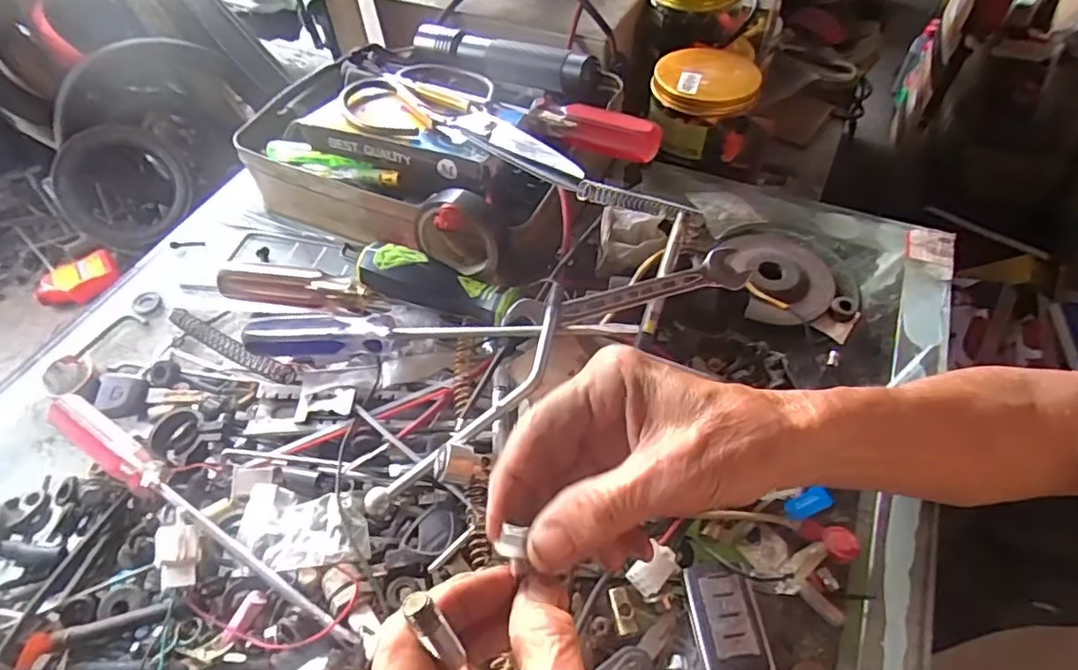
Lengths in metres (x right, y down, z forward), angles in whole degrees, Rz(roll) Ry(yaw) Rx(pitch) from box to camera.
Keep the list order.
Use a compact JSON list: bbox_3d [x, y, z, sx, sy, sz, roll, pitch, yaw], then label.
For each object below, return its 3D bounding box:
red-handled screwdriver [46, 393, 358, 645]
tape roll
[{"bbox_3d":[-0.178,0.091,0.305,0.215,0.021,0.019,27,58,19],"label":"red-handled screwdriver"},{"bbox_3d":[-0.049,-0.066,0.372,0.053,0.054,0.026,17,55,12],"label":"tape roll"}]

